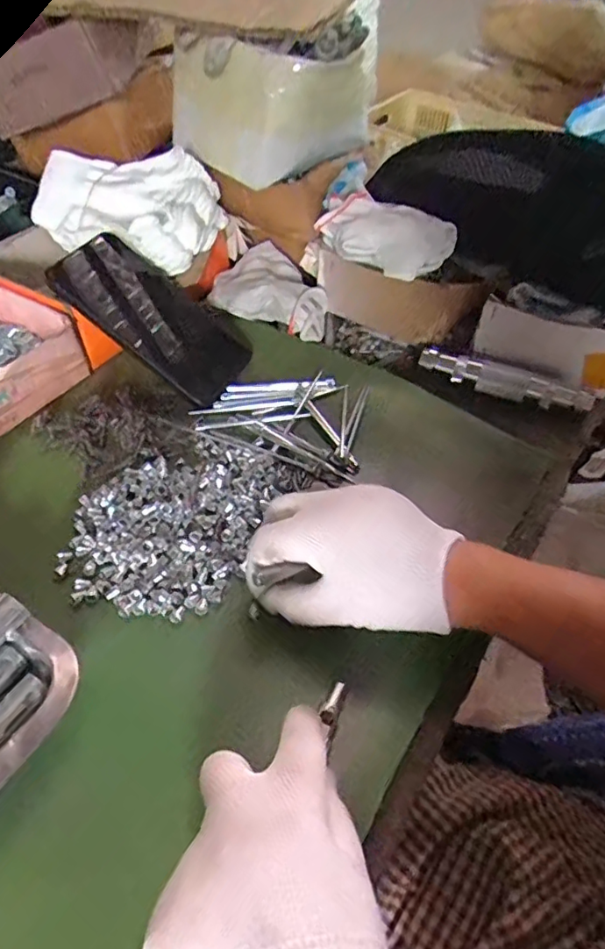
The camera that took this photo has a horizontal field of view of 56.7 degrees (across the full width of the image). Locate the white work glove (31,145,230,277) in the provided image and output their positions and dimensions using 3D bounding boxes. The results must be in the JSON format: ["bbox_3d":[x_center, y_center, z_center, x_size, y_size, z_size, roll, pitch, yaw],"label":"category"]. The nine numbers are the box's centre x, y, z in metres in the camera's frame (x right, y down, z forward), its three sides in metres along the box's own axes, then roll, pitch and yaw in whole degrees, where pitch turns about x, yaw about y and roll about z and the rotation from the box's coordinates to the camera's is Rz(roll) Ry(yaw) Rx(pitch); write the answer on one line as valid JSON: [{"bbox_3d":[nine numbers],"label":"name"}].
[{"bbox_3d":[-0.159,-0.240,0.494,0.165,0.063,0.092,20,52,14],"label":"white work glove"}]

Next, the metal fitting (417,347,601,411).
[{"bbox_3d":[0.167,-0.080,0.466,0.138,0.018,0.016,18,51,12],"label":"metal fitting"}]

